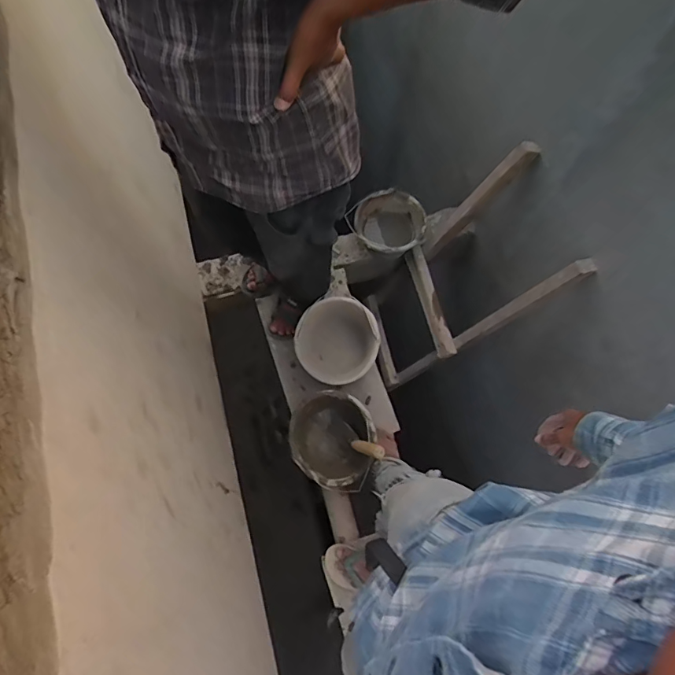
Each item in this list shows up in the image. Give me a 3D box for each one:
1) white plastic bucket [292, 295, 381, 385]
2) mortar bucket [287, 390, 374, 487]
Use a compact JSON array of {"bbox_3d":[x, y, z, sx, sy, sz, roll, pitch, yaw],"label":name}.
[{"bbox_3d":[-0.003,0.016,1.327,0.231,0.159,0.217,0,74,0],"label":"white plastic bucket"},{"bbox_3d":[-0.014,0.289,1.296,0.225,0.139,0.242,0,74,0],"label":"mortar bucket"}]

